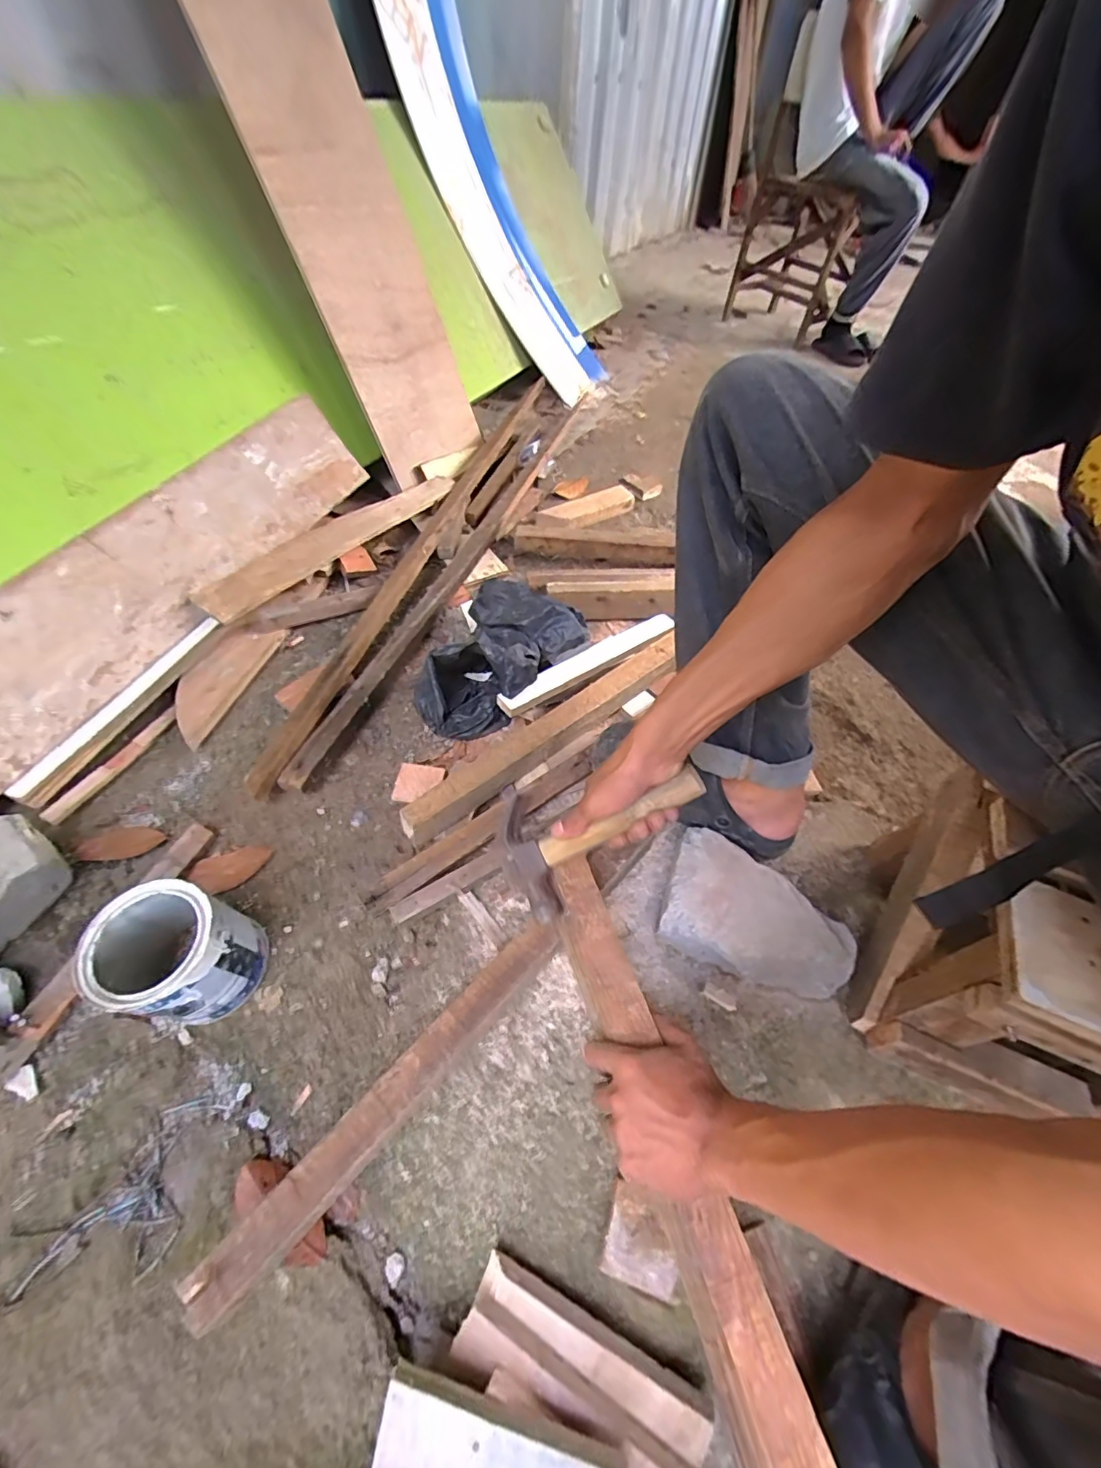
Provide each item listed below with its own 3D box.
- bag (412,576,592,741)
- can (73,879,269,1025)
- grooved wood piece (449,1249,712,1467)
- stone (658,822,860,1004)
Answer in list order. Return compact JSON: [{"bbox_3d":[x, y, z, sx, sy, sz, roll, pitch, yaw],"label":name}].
[{"bbox_3d":[-0.062,-0.124,0.787,0.179,0.120,0.303,24,55,14],"label":"bag"},{"bbox_3d":[-0.368,0.219,0.516,0.119,0.133,0.109,2,53,-2],"label":"can"},{"bbox_3d":[0.021,0.485,0.389,0.184,0.039,0.066,24,55,14],"label":"grooved wood piece"},{"bbox_3d":[0.231,0.211,0.592,0.201,0.076,0.133,23,55,13],"label":"stone"}]

